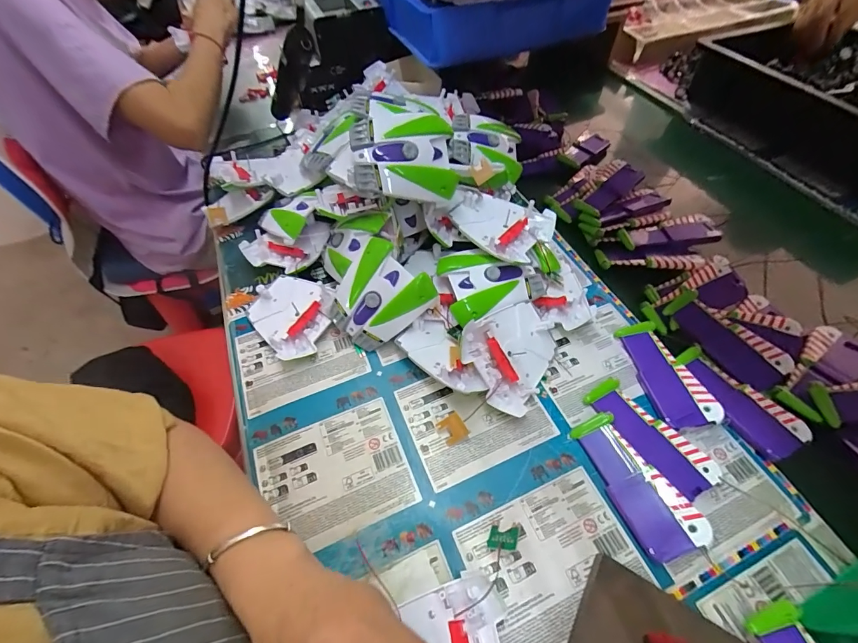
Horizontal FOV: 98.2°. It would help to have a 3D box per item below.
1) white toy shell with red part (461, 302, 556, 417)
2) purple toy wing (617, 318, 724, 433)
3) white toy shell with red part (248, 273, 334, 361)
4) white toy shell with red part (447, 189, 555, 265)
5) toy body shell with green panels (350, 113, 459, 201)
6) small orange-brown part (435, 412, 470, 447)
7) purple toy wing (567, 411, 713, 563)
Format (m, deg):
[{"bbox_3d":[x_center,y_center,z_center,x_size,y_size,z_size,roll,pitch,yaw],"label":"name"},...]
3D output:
[{"bbox_3d":[0.089,0.033,0.382,0.101,0.017,0.095,-28,93,-24],"label":"white toy shell with red part"},{"bbox_3d":[0.243,0.051,0.386,0.047,0.017,0.119,-11,56,-4],"label":"purple toy wing"},{"bbox_3d":[-0.165,-0.005,0.441,0.101,0.028,0.094,-1,56,2],"label":"white toy shell with red part"},{"bbox_3d":[0.083,-0.119,0.442,0.112,0.033,0.097,33,63,23],"label":"white toy shell with red part"},{"bbox_3d":[-0.026,-0.173,0.397,0.109,0.035,0.090,-10,100,-16],"label":"toy body shell with green panels"},{"bbox_3d":[0.024,0.106,0.364,0.024,0.013,0.026,-31,60,-17],"label":"small orange-brown part"},{"bbox_3d":[0.178,0.139,0.325,0.050,0.008,0.119,-32,57,3],"label":"purple toy wing"}]

